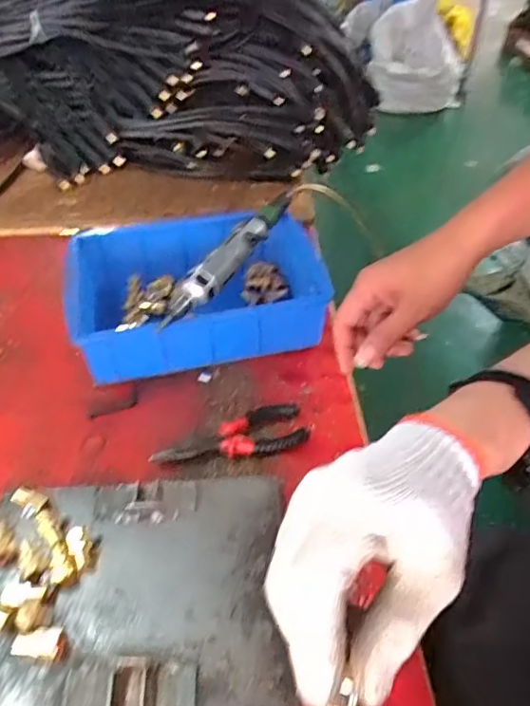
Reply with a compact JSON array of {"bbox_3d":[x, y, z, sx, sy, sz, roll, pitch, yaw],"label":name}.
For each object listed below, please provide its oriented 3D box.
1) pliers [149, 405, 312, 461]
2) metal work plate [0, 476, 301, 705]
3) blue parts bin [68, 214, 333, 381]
[{"bbox_3d":[-0.033,0.091,0.546,0.156,0.023,0.052,-16,49,-16],"label":"pliers"},{"bbox_3d":[-0.106,0.194,0.438,0.240,0.027,0.189,-1,46,-2],"label":"metal work plate"},{"bbox_3d":[-0.074,-0.077,0.664,0.313,0.091,0.193,-10,47,-11],"label":"blue parts bin"}]

